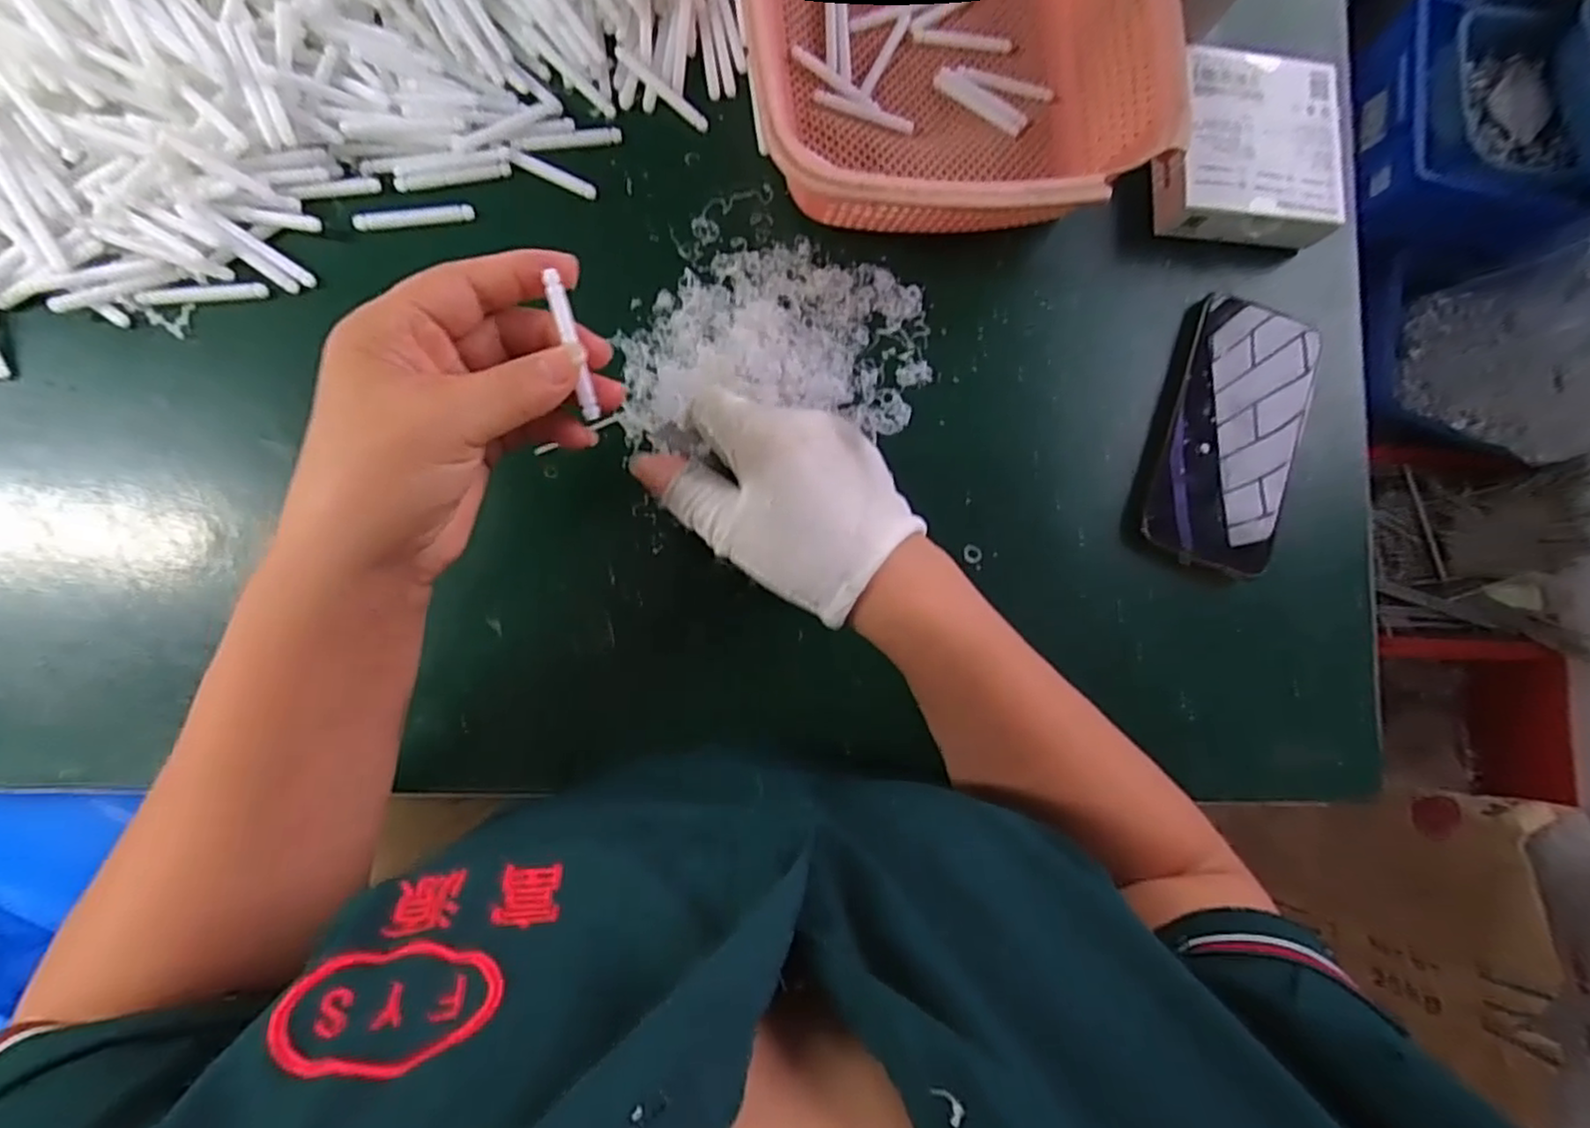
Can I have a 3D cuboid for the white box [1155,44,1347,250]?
[{"bbox_3d":[0.267,-0.243,0.407,0.100,0.034,0.107,3,86,-6],"label":"white box"}]

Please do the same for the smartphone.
[{"bbox_3d":[0.254,-0.077,0.399,0.075,0.015,0.159,20,84,-5],"label":"smartphone"}]

